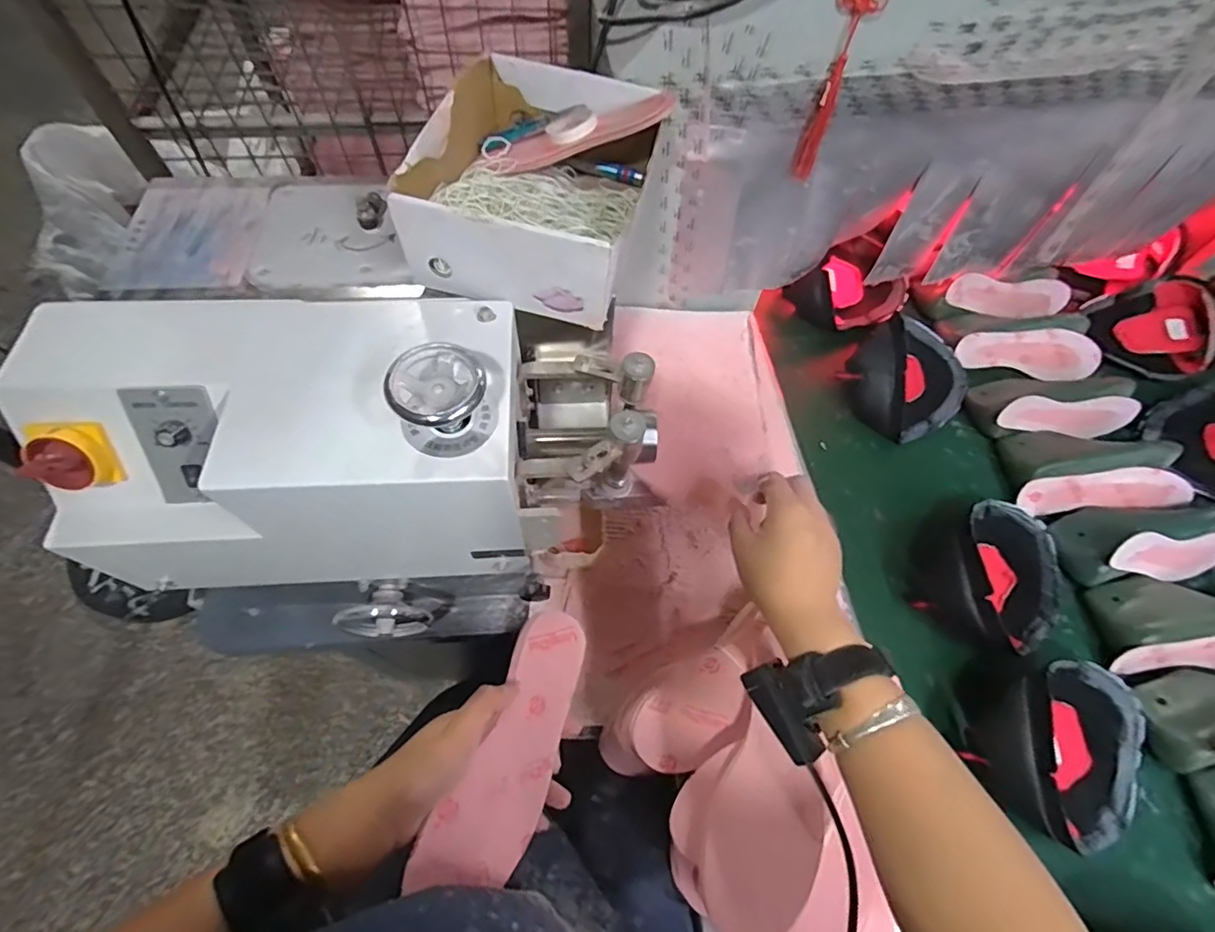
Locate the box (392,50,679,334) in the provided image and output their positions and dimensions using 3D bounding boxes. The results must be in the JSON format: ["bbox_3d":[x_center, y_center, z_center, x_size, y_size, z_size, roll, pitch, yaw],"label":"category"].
[{"bbox_3d":[-0.054,-0.261,0.486,0.176,0.085,0.240,14,64,6],"label":"box"}]

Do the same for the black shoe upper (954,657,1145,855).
[{"bbox_3d":[0.476,0.289,0.553,0.206,0.099,0.162,5,64,1],"label":"black shoe upper"}]

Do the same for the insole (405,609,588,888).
[{"bbox_3d":[-0.076,0.215,0.417,0.084,0.011,0.213,36,58,-18],"label":"insole"}]

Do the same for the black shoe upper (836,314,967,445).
[{"bbox_3d":[0.443,-0.138,0.771,0.190,0.095,0.140,-34,69,-16],"label":"black shoe upper"}]

